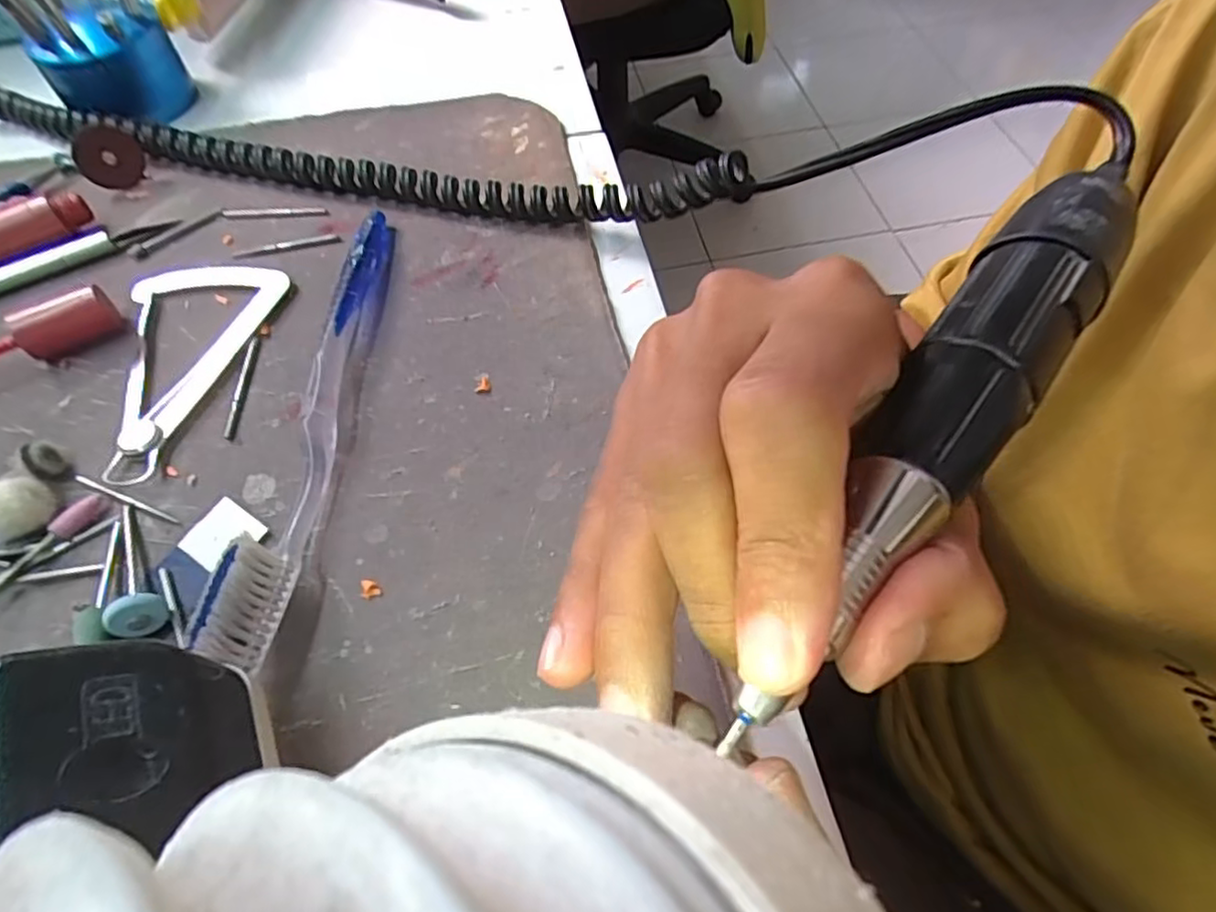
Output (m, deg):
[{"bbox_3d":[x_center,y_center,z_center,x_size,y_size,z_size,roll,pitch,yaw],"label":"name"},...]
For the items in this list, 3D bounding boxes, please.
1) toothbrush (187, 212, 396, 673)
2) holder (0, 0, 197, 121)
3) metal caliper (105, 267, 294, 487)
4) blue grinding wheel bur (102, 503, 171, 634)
[{"bbox_3d":[-0.093,-0.023,0.217,0.013,0.025,0.180,0,57,1],"label":"toothbrush"},{"bbox_3d":[-0.243,-0.204,0.314,0.056,0.067,0.054,-24,60,-14],"label":"holder"},{"bbox_3d":[-0.161,-0.035,0.238,0.059,0.006,0.097,10,58,8],"label":"metal caliper"},{"bbox_3d":[-0.137,0.032,0.193,0.013,0.013,0.046,-29,49,-16],"label":"blue grinding wheel bur"}]

